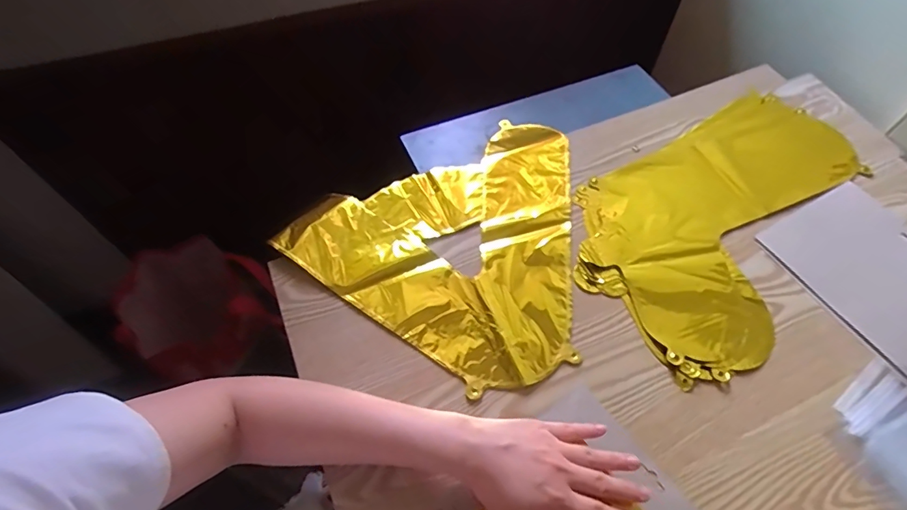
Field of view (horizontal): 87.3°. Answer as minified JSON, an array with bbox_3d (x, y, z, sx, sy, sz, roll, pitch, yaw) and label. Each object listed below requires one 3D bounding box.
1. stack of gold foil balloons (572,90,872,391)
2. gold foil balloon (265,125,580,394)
[{"bbox_3d":[0.332,-0.052,0.564,0.417,0.007,0.243,-32,63,-19],"label":"stack of gold foil balloons"},{"bbox_3d":[0.031,-0.044,0.552,0.312,0.008,0.339,33,63,19],"label":"gold foil balloon"}]

